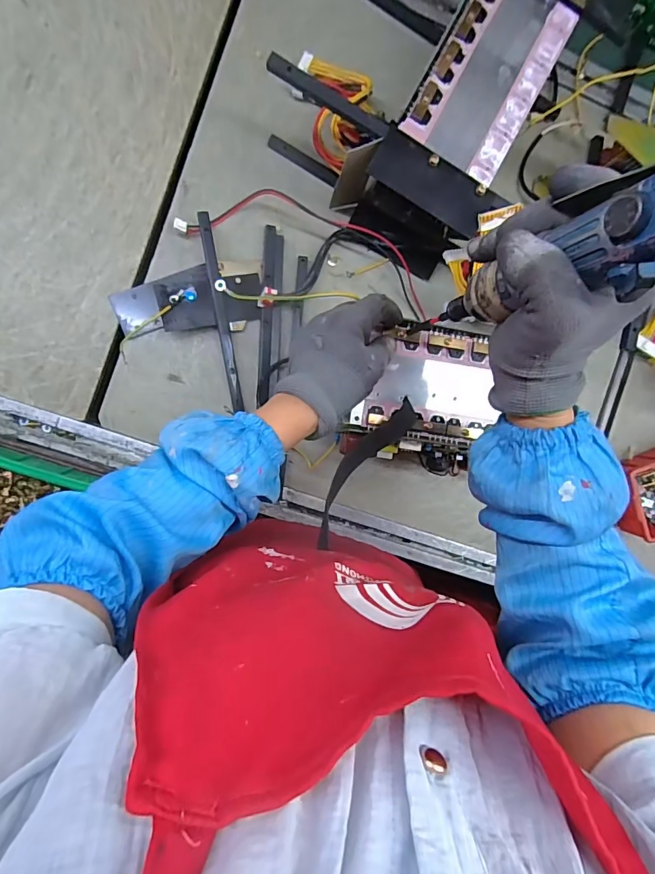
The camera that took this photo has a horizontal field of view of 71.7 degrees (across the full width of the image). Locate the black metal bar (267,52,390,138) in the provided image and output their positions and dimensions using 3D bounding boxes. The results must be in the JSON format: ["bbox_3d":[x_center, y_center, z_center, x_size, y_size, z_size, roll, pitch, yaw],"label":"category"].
[{"bbox_3d":[0.001,-0.318,0.424,0.124,0.011,0.015,28,87,-8],"label":"black metal bar"}]

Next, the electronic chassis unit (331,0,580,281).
[{"bbox_3d":[0.135,-0.326,0.500,0.139,0.134,0.287,35,86,-8],"label":"electronic chassis unit"}]

